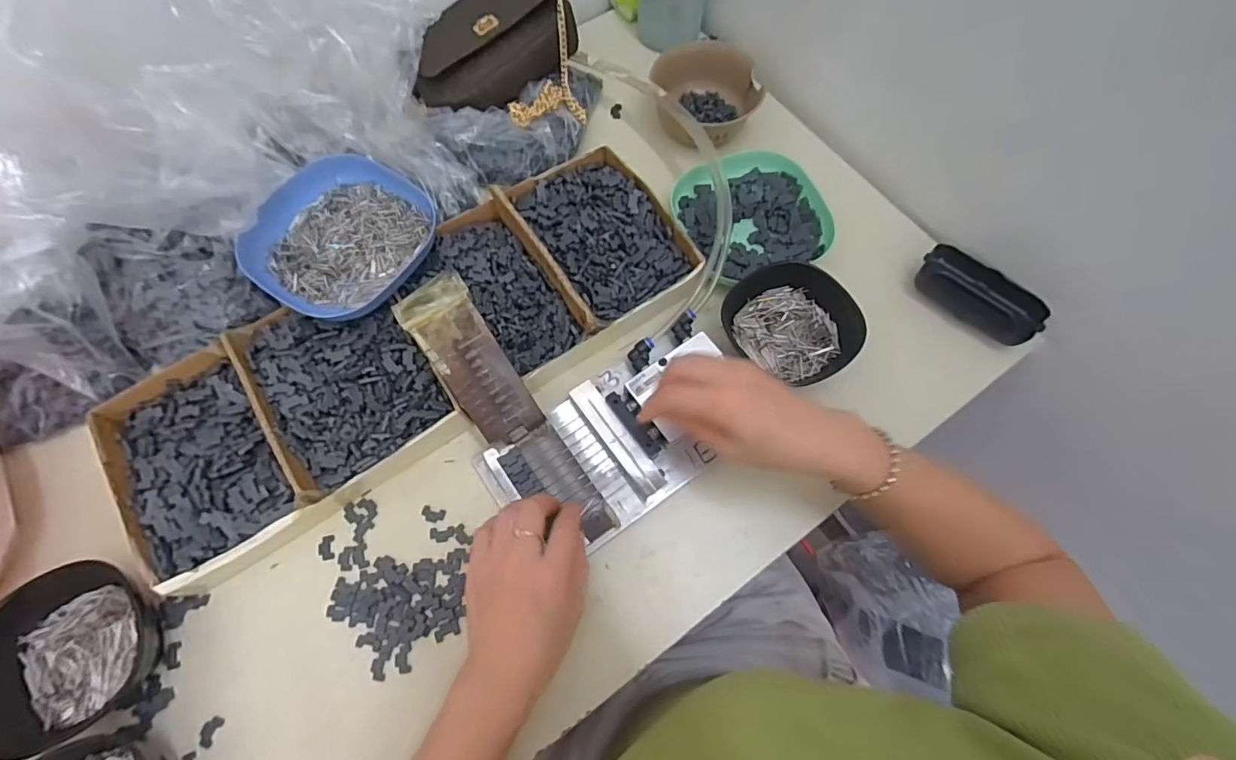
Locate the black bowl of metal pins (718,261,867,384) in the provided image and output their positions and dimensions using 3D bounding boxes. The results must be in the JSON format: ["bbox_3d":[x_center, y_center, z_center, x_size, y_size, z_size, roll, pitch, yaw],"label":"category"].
[{"bbox_3d":[0.147,-0.048,0.452,0.098,0.035,0.105,0,68,0],"label":"black bowl of metal pins"}]

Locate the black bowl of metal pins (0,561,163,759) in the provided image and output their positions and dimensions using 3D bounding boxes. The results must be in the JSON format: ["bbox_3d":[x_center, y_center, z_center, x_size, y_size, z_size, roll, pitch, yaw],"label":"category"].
[{"bbox_3d":[-0.373,0.184,0.368,0.107,0.051,0.111,0,68,0],"label":"black bowl of metal pins"}]

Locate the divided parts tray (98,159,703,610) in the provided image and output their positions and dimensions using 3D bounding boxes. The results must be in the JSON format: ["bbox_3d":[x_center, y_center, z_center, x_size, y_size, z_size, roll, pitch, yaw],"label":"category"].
[{"bbox_3d":[-0.164,-0.035,0.445,0.484,0.059,0.177,-32,72,-12],"label":"divided parts tray"}]

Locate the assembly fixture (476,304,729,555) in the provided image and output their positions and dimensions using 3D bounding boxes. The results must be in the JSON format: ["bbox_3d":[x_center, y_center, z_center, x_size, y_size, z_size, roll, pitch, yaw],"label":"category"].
[{"bbox_3d":[0.002,0.047,0.425,0.209,0.032,0.113,-32,72,-12],"label":"assembly fixture"}]

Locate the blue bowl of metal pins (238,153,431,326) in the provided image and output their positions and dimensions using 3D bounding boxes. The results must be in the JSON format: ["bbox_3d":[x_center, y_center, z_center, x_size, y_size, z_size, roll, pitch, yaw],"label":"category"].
[{"bbox_3d":[-0.232,-0.122,0.448,0.128,0.031,0.144,28,71,11],"label":"blue bowl of metal pins"}]

